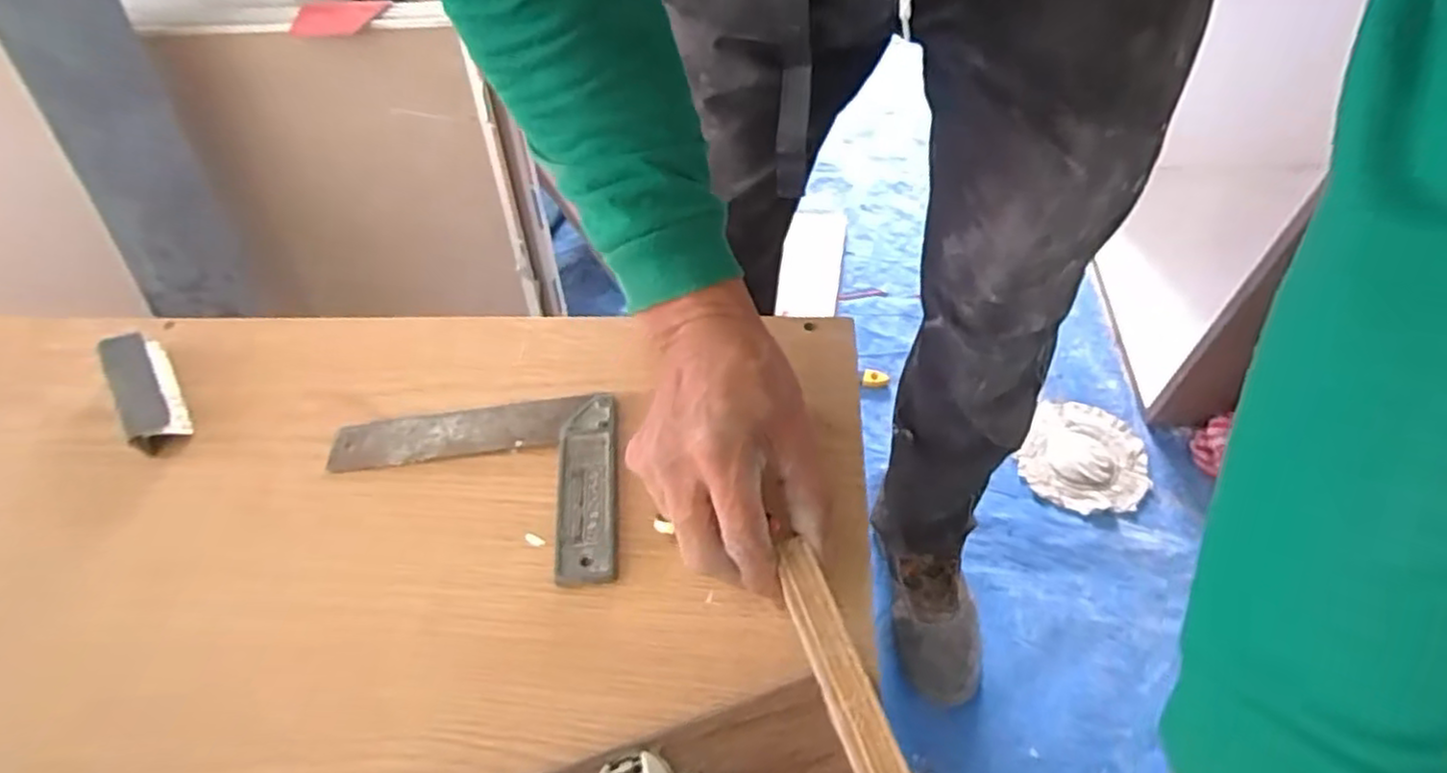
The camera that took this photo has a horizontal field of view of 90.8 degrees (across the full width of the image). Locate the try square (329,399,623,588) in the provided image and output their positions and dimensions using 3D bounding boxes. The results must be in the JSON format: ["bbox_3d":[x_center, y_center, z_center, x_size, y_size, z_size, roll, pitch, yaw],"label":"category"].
[{"bbox_3d":[-0.156,0.059,0.434,0.190,0.010,0.120,0,55,4],"label":"try square"}]

